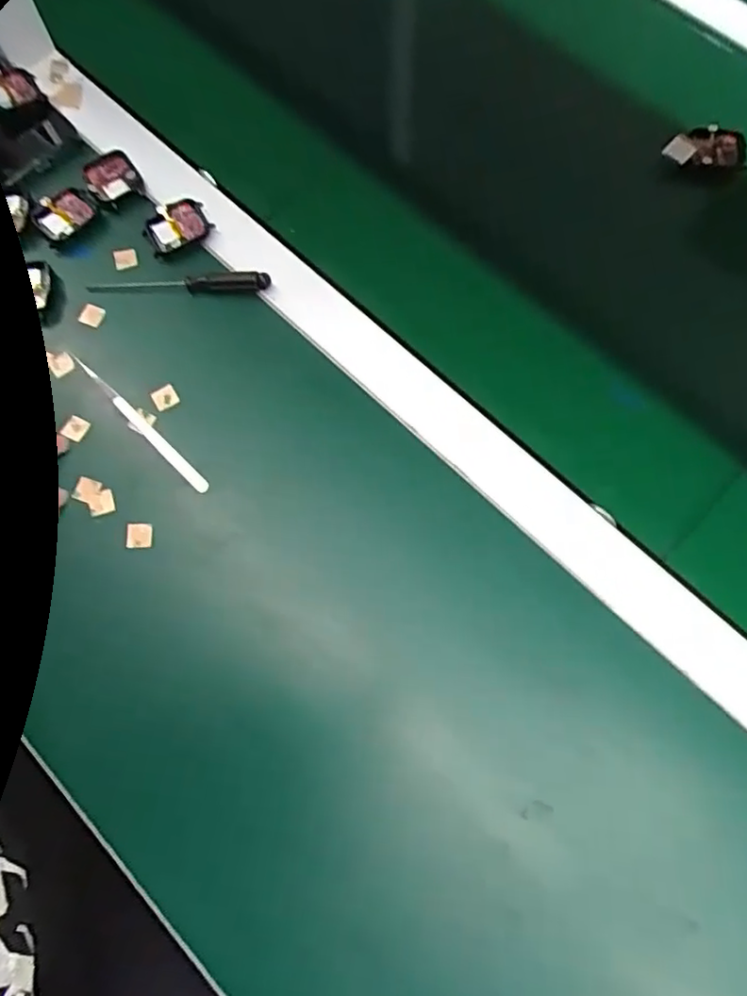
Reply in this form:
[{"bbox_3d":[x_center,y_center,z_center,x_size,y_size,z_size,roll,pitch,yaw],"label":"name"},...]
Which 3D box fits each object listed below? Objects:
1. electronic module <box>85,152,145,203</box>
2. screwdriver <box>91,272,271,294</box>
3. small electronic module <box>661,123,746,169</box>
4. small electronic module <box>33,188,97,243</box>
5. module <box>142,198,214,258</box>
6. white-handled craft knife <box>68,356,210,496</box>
[{"bbox_3d":[-0.200,-0.246,0.494,0.037,0.011,0.040,-31,74,-9],"label":"electronic module"},{"bbox_3d":[-0.139,-0.155,0.463,0.131,0.013,0.014,1,72,0],"label":"screwdriver"},{"bbox_3d":[0.255,-0.270,0.495,0.066,0.018,0.028,3,72,1],"label":"small electronic module"},{"bbox_3d":[-0.230,-0.212,0.481,0.045,0.012,0.031,-42,76,-12],"label":"small electronic module"},{"bbox_3d":[-0.145,-0.201,0.477,0.047,0.009,0.035,-30,74,-9],"label":"module"},{"bbox_3d":[-0.156,-0.050,0.429,0.128,0.013,0.010,42,77,13],"label":"white-handled craft knife"}]

